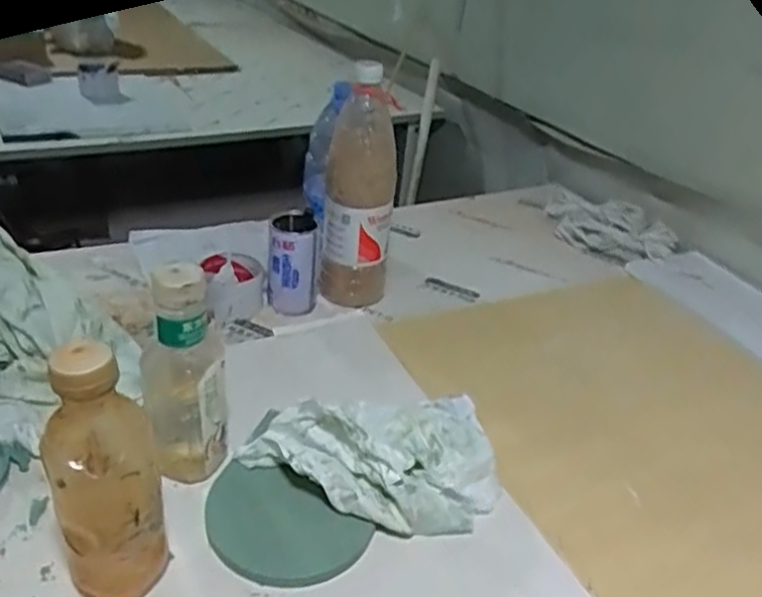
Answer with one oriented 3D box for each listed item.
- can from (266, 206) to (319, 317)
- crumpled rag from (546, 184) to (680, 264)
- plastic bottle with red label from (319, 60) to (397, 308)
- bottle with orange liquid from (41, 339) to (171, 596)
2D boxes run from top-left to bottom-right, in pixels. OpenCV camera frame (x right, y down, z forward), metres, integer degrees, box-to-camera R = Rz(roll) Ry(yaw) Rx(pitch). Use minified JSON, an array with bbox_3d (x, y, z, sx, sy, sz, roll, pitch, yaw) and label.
[{"bbox_3d":[-0.113,-0.043,0.902,0.065,0.118,0.057,3,33,-6],"label":"can"},{"bbox_3d":[0.380,-0.121,1.181,0.196,0.035,0.189,10,31,7],"label":"crumpled rag"},{"bbox_3d":[-0.028,-0.128,0.880,0.085,0.303,0.074,2,33,-8],"label":"plastic bottle with red label"},{"bbox_3d":[-0.182,0.127,0.479,0.066,0.202,0.055,-18,40,-34],"label":"bottle with orange liquid"}]

